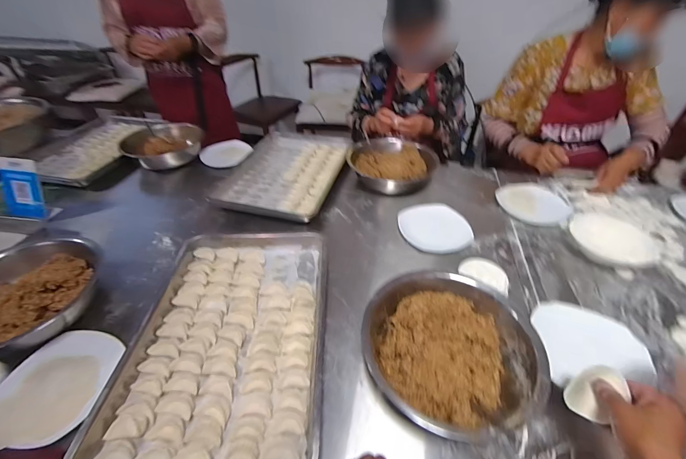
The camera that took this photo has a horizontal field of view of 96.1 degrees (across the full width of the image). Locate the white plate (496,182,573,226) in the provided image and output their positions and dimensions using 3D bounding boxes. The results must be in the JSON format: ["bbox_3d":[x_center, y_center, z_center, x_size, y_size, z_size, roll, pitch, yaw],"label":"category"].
[{"bbox_3d":[0.571,-0.086,0.926,0.188,0.025,0.191,0,41,0],"label":"white plate"}]

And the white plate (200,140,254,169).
[{"bbox_3d":[-0.441,-0.289,1.168,0.185,0.017,0.209,-28,49,-28],"label":"white plate"}]

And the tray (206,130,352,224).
[{"bbox_3d":[-0.182,-0.213,1.067,0.364,0.048,0.494,12,43,13],"label":"tray"}]

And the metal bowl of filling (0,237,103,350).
[{"bbox_3d":[-0.668,0.129,0.659,0.283,0.112,0.289,0,41,0],"label":"metal bowl of filling"}]

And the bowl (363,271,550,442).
[{"bbox_3d":[0.177,0.199,0.541,0.266,0.090,0.286,0,41,0],"label":"bowl"}]

